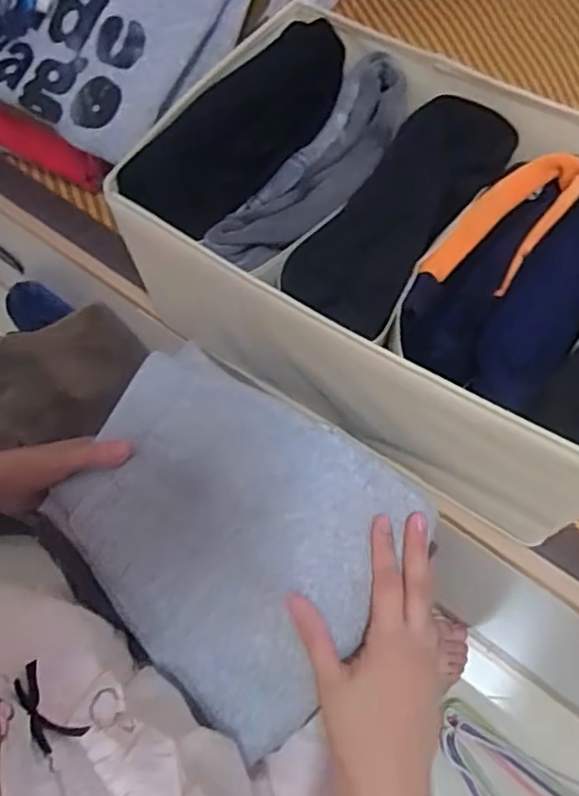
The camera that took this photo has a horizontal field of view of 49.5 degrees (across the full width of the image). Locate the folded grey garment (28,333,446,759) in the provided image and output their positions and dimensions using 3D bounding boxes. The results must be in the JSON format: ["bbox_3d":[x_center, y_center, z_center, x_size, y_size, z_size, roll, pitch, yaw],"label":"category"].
[{"bbox_3d":[-0.051,0.093,0.447,0.225,0.040,0.192,33,84,13],"label":"folded grey garment"}]

